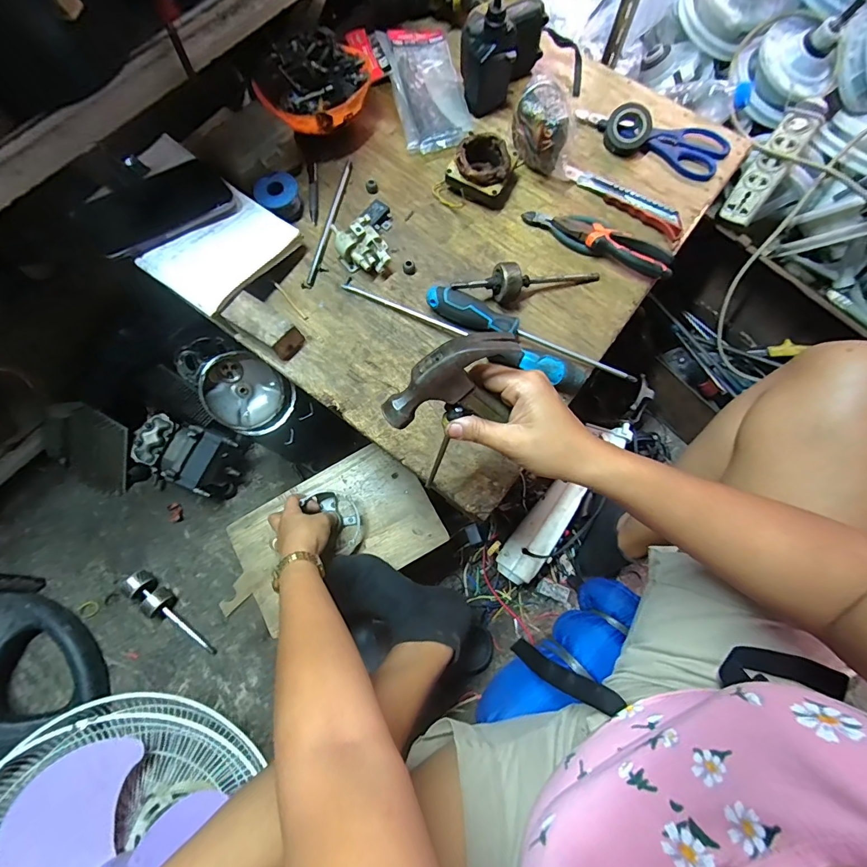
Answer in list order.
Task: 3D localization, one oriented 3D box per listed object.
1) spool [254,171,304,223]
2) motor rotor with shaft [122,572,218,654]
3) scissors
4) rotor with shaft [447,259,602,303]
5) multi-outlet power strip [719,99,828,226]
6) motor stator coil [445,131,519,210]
[{"bbox_3d":[-0.196,-0.300,0.547,0.052,0.030,0.052,0,75,-1],"label":"spool"},{"bbox_3d":[-0.444,0.302,0.715,0.198,0.041,0.043,36,77,8],"label":"motor rotor with shaft"},{"bbox_3d":[0.298,-0.403,0.584,0.205,0.017,0.071,15,75,3],"label":"scissors"},{"bbox_3d":[0.115,-0.180,0.513,0.185,0.045,0.041,-2,75,-1],"label":"rotor with shaft"},{"bbox_3d":[0.482,-0.383,0.604,0.043,0.025,0.174,34,105,8],"label":"multi-outlet power strip"},{"bbox_3d":[0.069,-0.349,0.556,0.081,0.045,0.088,24,76,6],"label":"motor stator coil"}]

